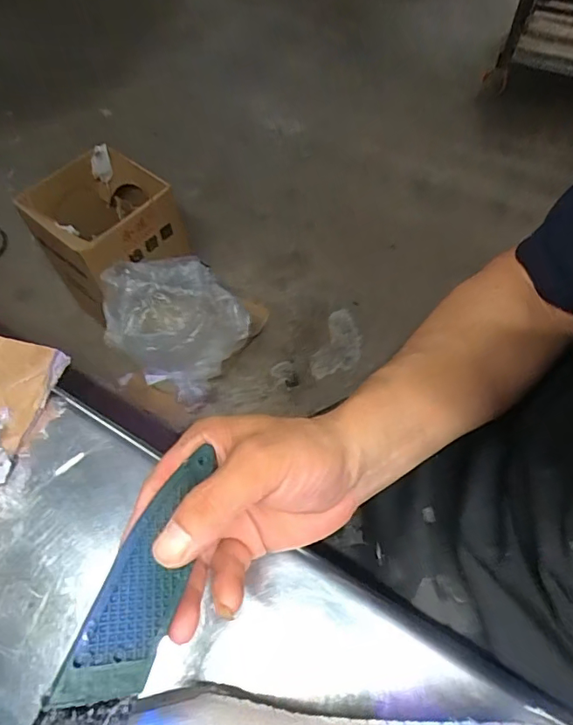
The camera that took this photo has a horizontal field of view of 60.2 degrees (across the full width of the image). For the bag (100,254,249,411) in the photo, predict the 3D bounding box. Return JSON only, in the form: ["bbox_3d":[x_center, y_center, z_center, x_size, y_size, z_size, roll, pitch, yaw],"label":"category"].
[{"bbox_3d":[-0.232,-0.076,1.043,0.253,0.277,0.200,-39,65,-20],"label":"bag"}]

